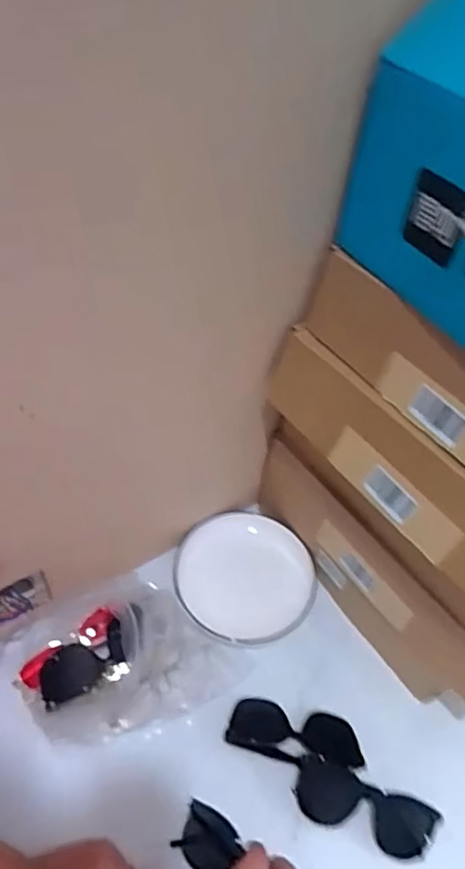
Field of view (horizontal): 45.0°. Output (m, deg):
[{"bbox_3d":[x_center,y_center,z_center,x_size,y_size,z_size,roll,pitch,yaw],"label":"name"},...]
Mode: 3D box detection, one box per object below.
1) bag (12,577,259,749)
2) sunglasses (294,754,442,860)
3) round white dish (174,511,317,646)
[{"bbox_3d":[-0.106,0.231,0.614,0.247,0.094,0.149,-9,51,-15],"label":"bag"},{"bbox_3d":[0.131,0.374,0.561,0.138,0.027,0.051,20,50,11],"label":"sunglasses"},{"bbox_3d":[0.017,0.171,0.705,0.170,0.035,0.167,3,48,-4],"label":"round white dish"}]

